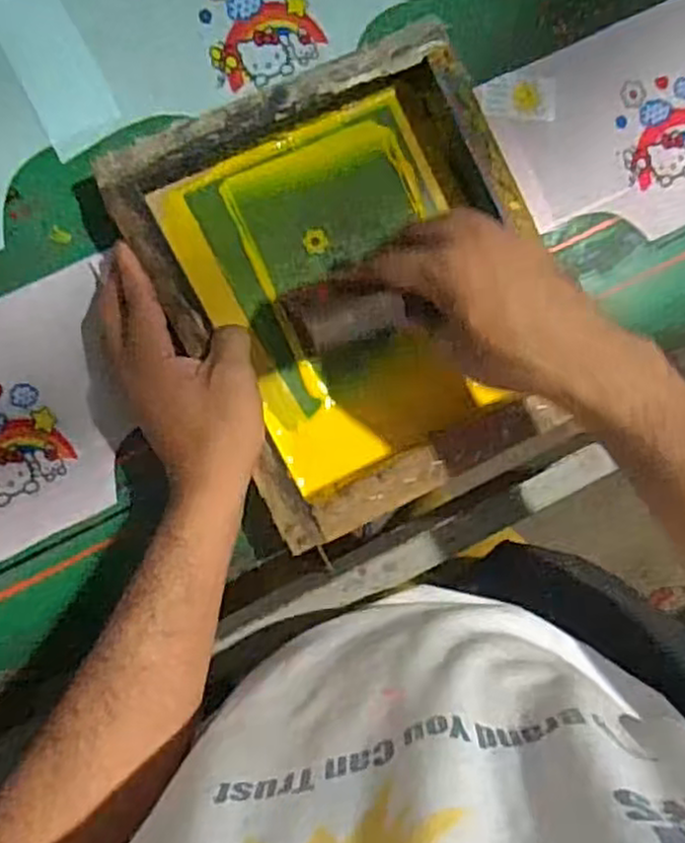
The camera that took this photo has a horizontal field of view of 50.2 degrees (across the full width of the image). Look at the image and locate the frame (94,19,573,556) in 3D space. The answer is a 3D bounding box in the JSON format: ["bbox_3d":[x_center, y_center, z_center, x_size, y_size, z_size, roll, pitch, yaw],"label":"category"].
[{"bbox_3d":[0.012,-0.092,0.490,0.237,0.060,0.275,-28,97,-6],"label":"frame"}]

